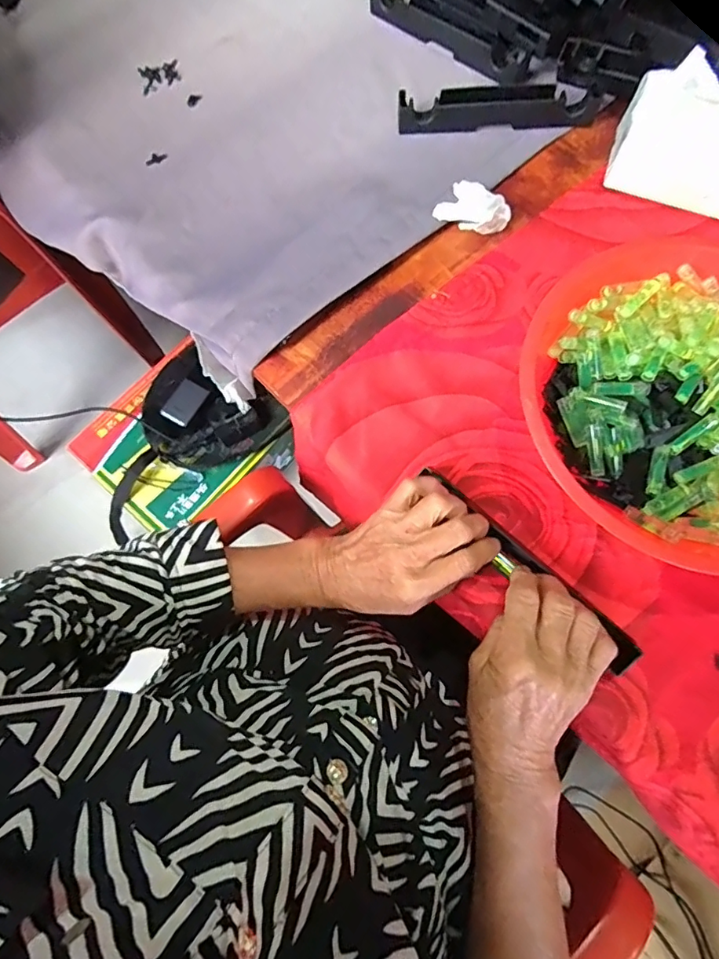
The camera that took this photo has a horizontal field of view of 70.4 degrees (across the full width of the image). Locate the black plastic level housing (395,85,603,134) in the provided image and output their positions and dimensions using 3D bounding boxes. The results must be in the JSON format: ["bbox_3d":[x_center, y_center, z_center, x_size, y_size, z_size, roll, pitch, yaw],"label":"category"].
[{"bbox_3d":[0.136,-0.365,0.507,0.191,0.030,0.026,-2,73,0],"label":"black plastic level housing"}]

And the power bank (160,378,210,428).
[{"bbox_3d":[-0.295,-0.130,0.863,0.049,0.013,0.077,41,86,-9],"label":"power bank"}]

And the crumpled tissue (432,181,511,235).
[{"bbox_3d":[0.104,-0.247,0.470,0.055,0.031,0.048,41,77,11],"label":"crumpled tissue"}]

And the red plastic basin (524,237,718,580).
[{"bbox_3d":[0.252,-0.056,0.390,0.231,0.074,0.252,0,73,0],"label":"red plastic basin"}]

